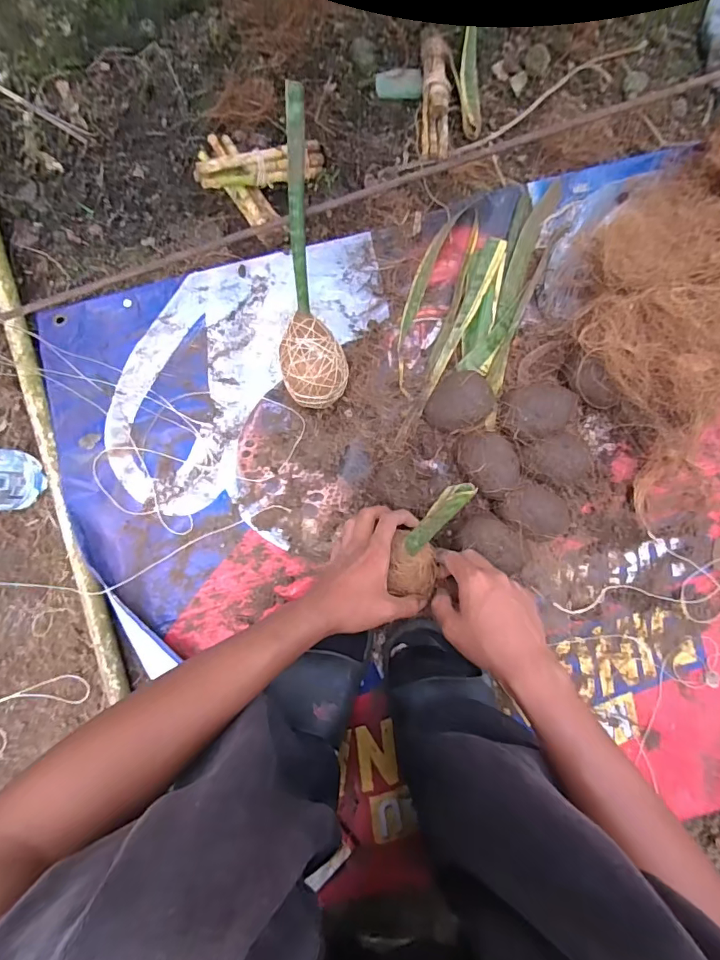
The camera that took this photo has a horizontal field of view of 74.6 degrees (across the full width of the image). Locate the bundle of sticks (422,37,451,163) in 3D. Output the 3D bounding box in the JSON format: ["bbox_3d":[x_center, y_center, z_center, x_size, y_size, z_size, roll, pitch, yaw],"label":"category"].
[{"bbox_3d":[0.089,-0.449,0.558,0.031,0.025,0.133,0,85,1],"label":"bundle of sticks"}]

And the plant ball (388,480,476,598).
[{"bbox_3d":[0.061,0.057,0.411,0.048,0.154,0.048,4,58,-7],"label":"plant ball"}]

